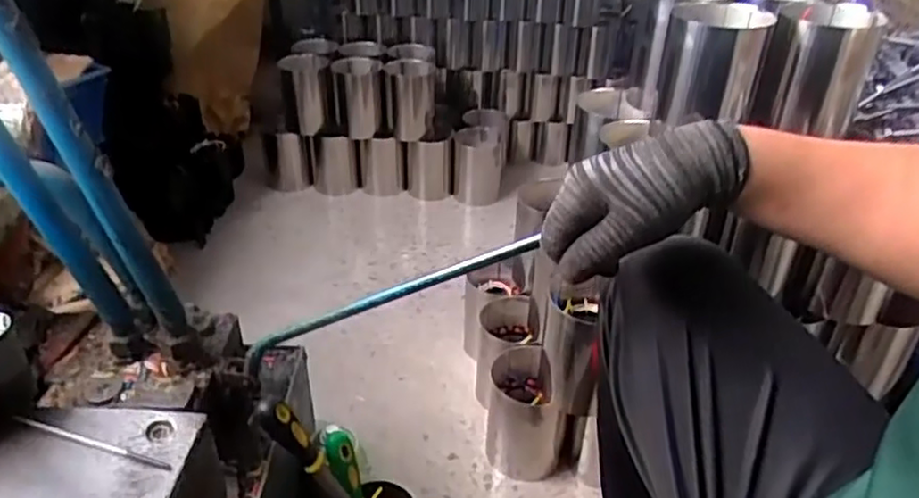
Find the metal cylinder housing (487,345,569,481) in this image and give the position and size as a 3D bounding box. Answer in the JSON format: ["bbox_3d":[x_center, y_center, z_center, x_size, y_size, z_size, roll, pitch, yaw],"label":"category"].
[{"bbox_3d":[0.100,0.250,1.051,0.111,0.159,0.122,4,33,5],"label":"metal cylinder housing"}]

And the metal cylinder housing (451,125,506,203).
[{"bbox_3d":[0.052,-0.213,1.793,0.130,0.170,0.137,3,33,3],"label":"metal cylinder housing"}]

